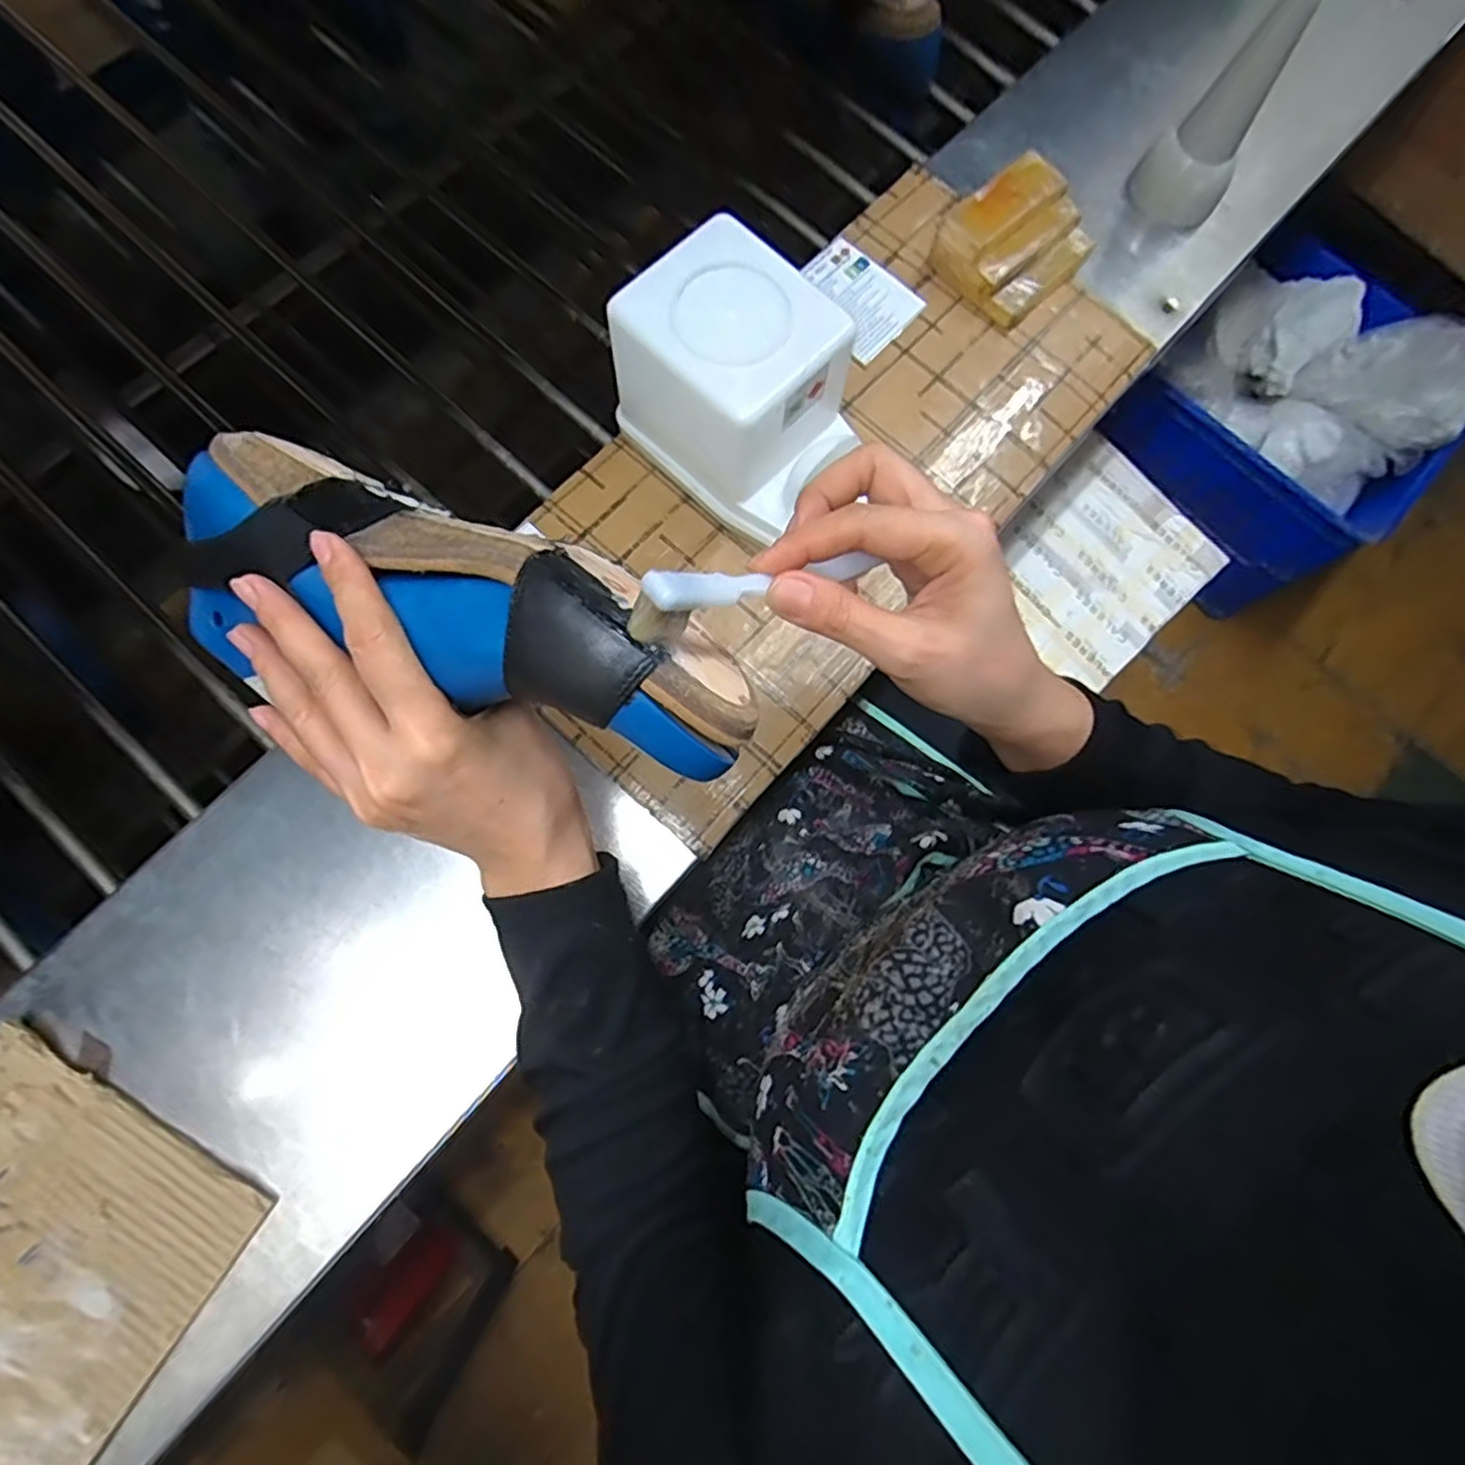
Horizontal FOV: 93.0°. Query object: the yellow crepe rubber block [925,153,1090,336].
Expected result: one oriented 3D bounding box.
[{"bbox_3d":[0.203,-0.351,0.495,0.083,0.043,0.101,44,80,7],"label":"yellow crepe rubber block"}]

